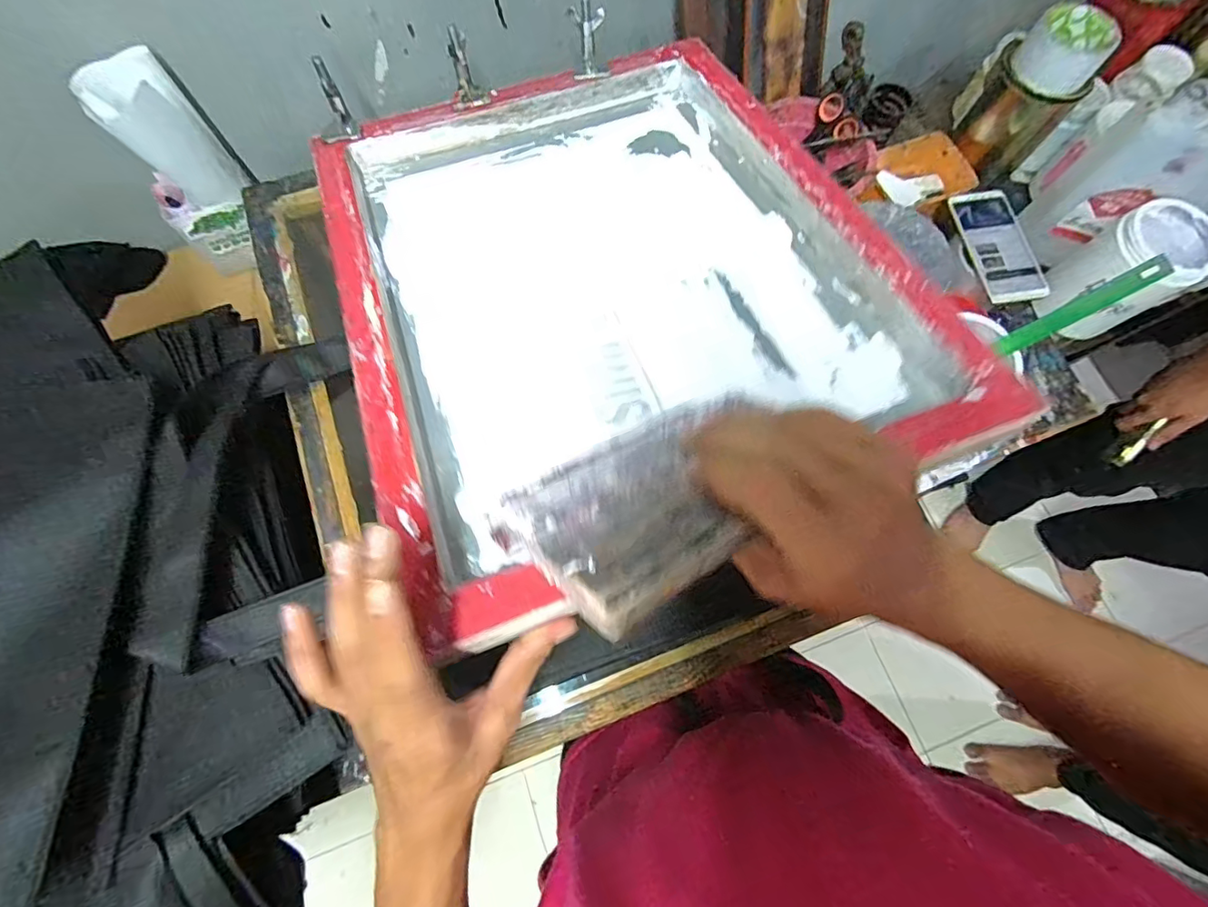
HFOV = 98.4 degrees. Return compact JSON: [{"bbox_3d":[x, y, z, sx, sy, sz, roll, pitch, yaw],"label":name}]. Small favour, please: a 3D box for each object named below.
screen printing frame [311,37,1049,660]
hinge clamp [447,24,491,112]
[{"bbox_3d":[-0.002,-0.164,0.430,0.408,0.043,0.519,-20,63,-7],"label":"screen printing frame"},{"bbox_3d":[-0.136,-0.370,0.507,0.033,0.026,0.068,-16,109,-5],"label":"hinge clamp"}]

